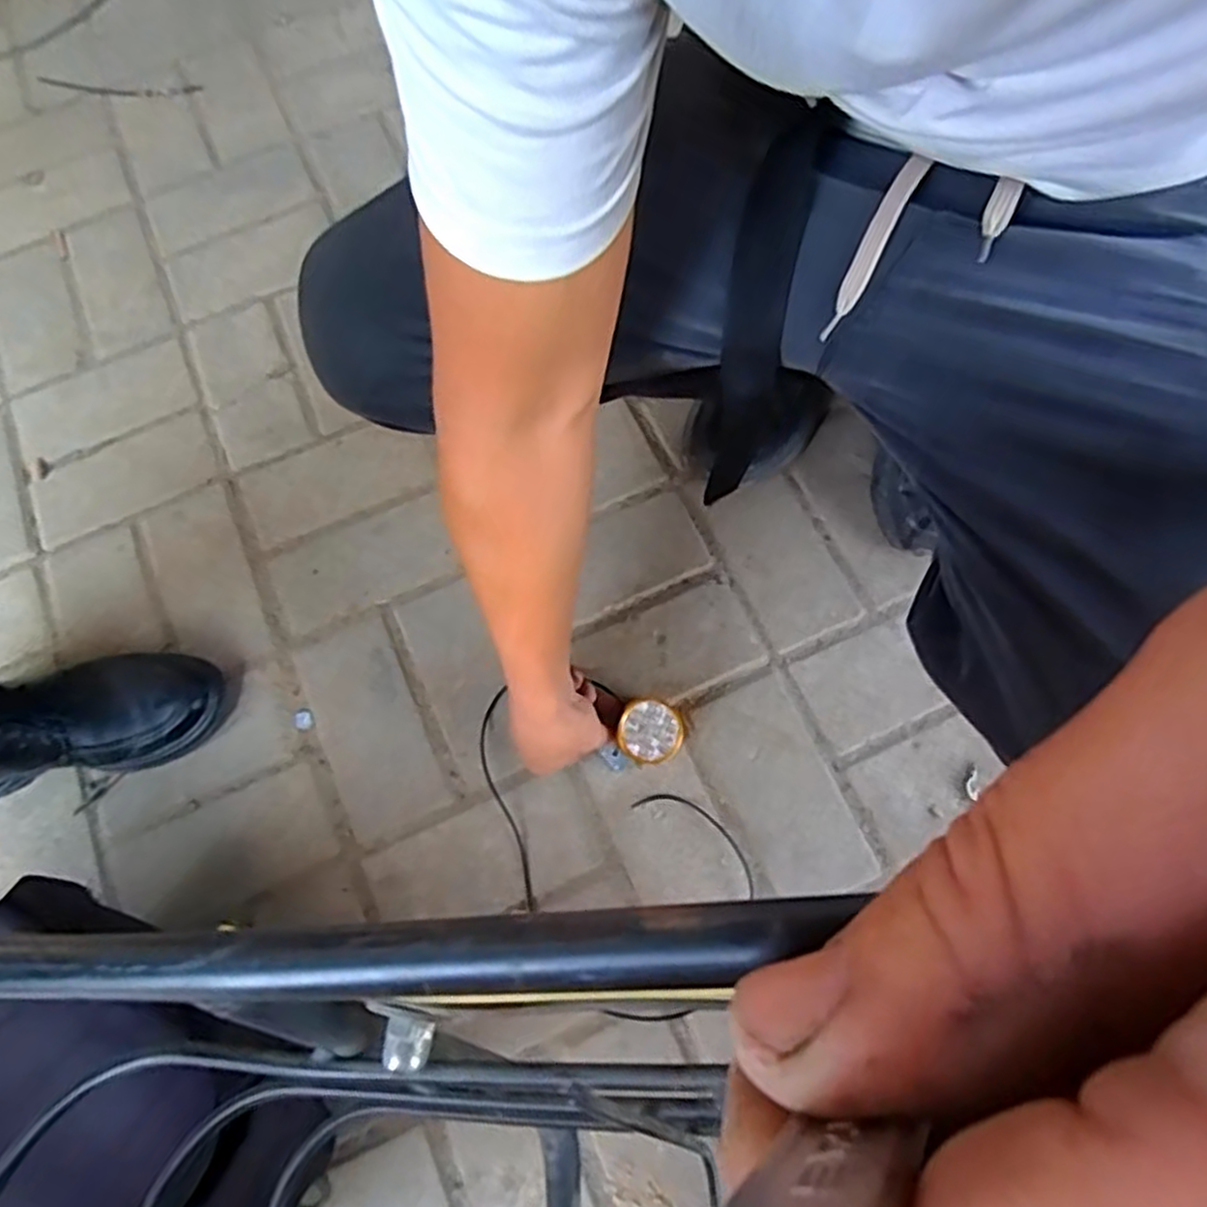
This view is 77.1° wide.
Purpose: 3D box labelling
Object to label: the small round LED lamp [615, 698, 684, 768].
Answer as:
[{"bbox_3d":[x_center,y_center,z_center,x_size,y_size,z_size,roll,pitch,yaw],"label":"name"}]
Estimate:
[{"bbox_3d":[0.039,0.104,0.622,0.053,0.020,0.053,-1,71,2],"label":"small round LED lamp"}]

